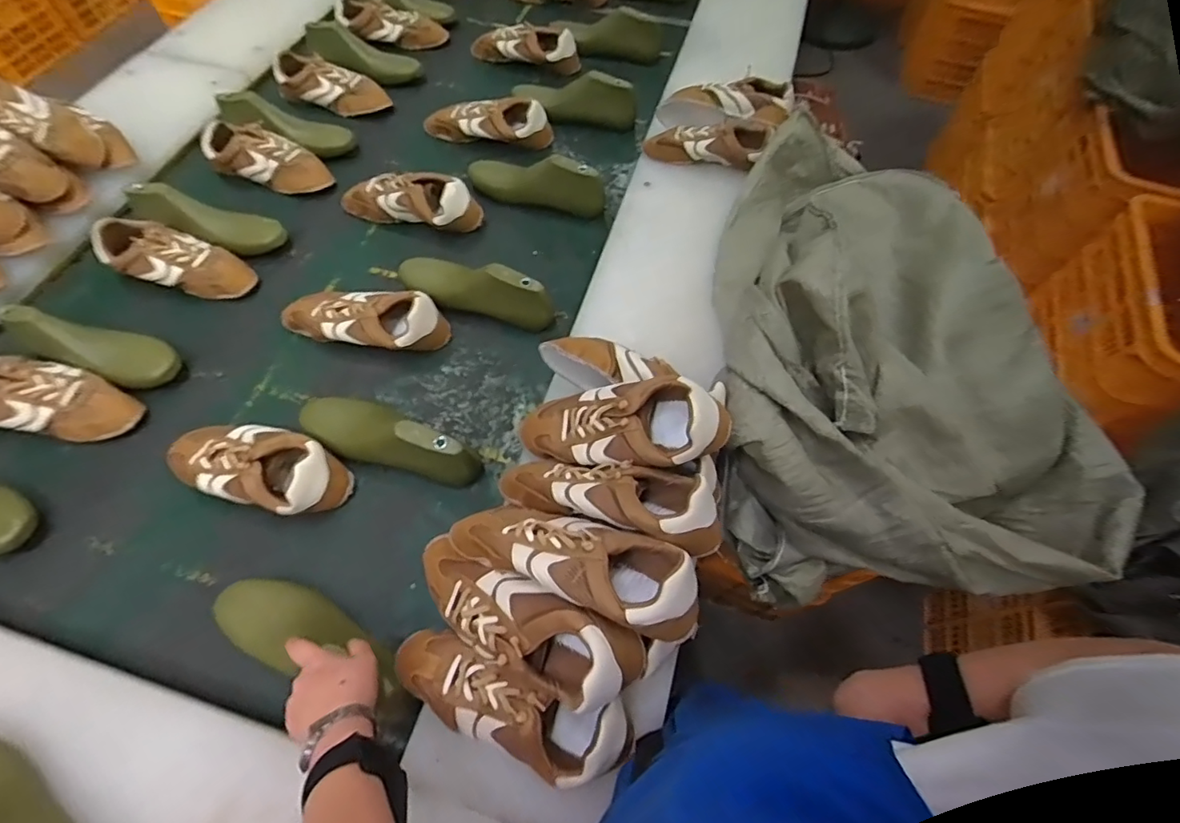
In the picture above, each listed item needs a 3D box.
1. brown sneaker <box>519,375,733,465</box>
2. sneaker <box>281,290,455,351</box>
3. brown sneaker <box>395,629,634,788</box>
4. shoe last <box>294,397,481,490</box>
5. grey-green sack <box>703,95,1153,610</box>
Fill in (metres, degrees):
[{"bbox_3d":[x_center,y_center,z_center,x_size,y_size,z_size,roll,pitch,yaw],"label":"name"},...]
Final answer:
[{"bbox_3d":[0.029,0.019,0.611,0.247,0.087,0.100,-4,61,20],"label":"brown sneaker"},{"bbox_3d":[-0.342,-0.142,0.801,0.250,0.067,0.091,12,63,4],"label":"sneaker"},{"bbox_3d":[-0.080,0.283,0.506,0.241,0.097,0.077,17,64,7],"label":"brown sneaker"},{"bbox_3d":[-0.266,0.030,0.695,0.253,0.088,0.080,17,64,7],"label":"shoe last"},{"bbox_3d":[0.445,-0.128,0.768,0.544,0.264,0.716,0,63,-2],"label":"grey-green sack"}]

